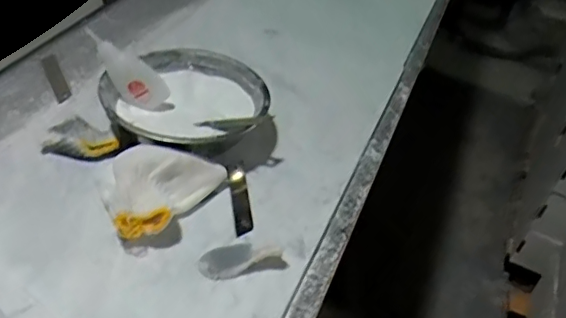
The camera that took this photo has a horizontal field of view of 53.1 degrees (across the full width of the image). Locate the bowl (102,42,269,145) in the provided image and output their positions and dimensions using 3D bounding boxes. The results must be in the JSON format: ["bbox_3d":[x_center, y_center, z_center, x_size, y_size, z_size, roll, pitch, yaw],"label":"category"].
[{"bbox_3d":[-0.100,-0.052,0.589,0.160,0.058,0.161,5,37,-3],"label":"bowl"}]

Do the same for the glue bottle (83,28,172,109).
[{"bbox_3d":[-0.158,-0.088,0.564,0.095,0.039,0.020,45,32,-19],"label":"glue bottle"}]

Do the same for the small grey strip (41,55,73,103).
[{"bbox_3d":[-0.266,-0.098,0.662,0.018,0.006,0.108,-13,41,-25],"label":"small grey strip"}]

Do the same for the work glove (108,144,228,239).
[{"bbox_3d":[-0.098,0.031,0.488,0.109,0.046,0.083,-4,41,-16],"label":"work glove"}]

